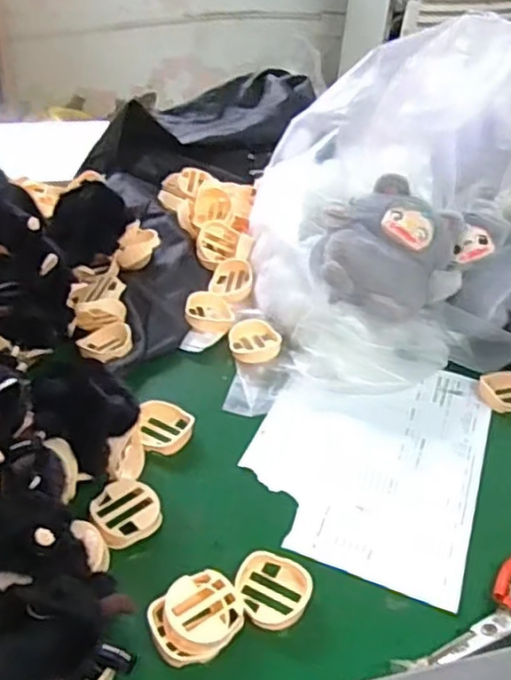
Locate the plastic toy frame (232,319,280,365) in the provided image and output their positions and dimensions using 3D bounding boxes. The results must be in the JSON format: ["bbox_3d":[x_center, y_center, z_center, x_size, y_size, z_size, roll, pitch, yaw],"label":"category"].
[{"bbox_3d":[0.000,0.000,0.743,0.055,0.013,0.065,3,40,-4],"label":"plastic toy frame"}]

